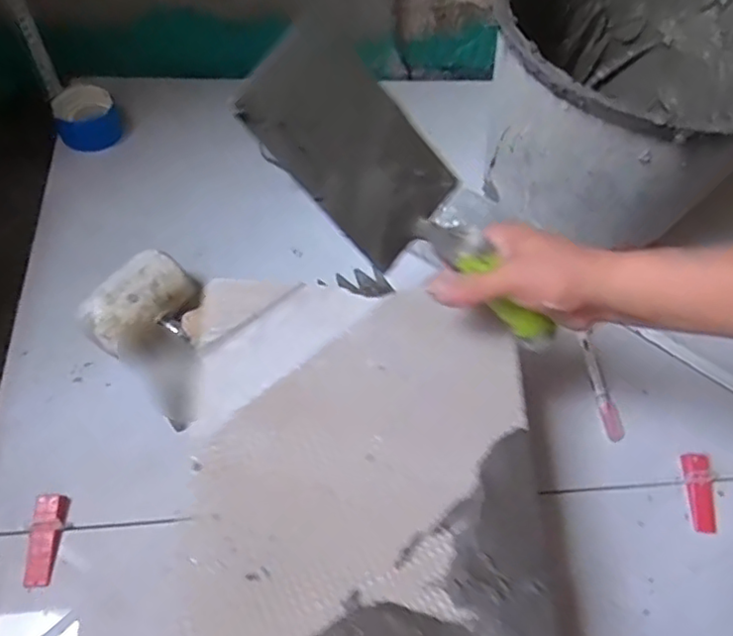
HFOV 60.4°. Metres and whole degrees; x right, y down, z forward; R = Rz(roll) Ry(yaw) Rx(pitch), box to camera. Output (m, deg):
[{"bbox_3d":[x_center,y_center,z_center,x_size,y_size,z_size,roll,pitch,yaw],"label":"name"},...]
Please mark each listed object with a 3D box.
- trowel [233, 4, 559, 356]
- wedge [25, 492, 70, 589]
[{"bbox_3d":[0.036,-0.085,0.468,0.286,0.073,0.096,43,59,-20],"label":"trowel"},{"bbox_3d":[-0.273,0.188,0.536,0.026,0.014,0.074,0,59,-4],"label":"wedge"}]

